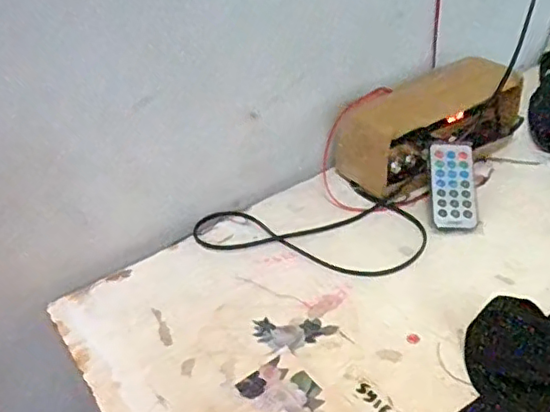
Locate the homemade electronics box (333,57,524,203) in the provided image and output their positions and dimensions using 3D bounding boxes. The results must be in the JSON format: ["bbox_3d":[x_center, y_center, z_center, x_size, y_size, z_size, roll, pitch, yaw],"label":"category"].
[{"bbox_3d":[0.152,-0.080,0.581,0.189,0.087,0.072,-23,40,-22],"label":"homemade electronics box"}]

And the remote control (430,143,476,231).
[{"bbox_3d":[0.164,-0.019,0.539,0.039,0.008,0.086,0,65,10],"label":"remote control"}]

